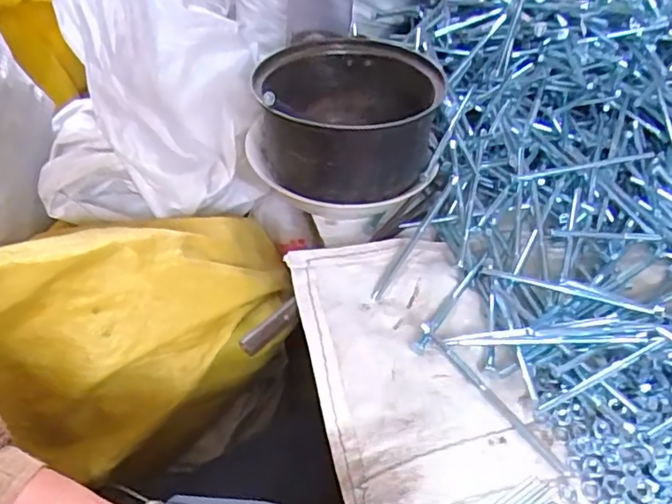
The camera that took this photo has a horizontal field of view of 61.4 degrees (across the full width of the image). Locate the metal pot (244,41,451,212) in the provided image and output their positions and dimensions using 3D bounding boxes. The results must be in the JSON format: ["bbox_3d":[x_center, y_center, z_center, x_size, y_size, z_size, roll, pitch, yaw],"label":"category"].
[{"bbox_3d":[0.003,-0.128,0.543,0.177,0.098,0.162,2,45,-2],"label":"metal pot"}]

